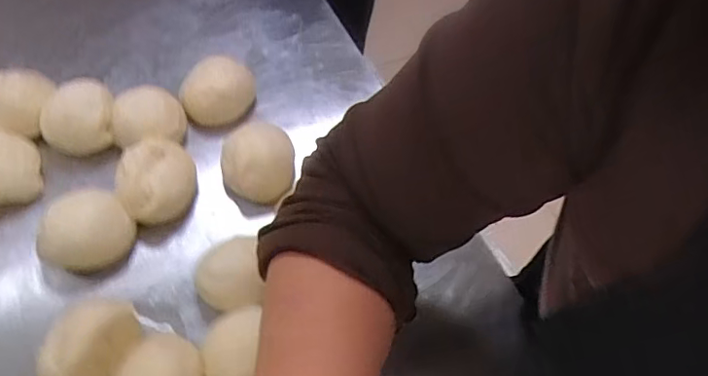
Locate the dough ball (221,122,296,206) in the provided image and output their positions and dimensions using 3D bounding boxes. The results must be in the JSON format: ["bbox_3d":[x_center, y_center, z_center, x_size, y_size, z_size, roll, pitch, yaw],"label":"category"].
[{"bbox_3d":[-0.083,-0.022,0.470,0.060,0.056,0.065,2,57,-3],"label":"dough ball"}]

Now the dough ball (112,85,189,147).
[{"bbox_3d":[-0.182,-0.062,0.484,0.060,0.034,0.048,4,57,-2],"label":"dough ball"}]

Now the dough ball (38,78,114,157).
[{"bbox_3d":[-0.239,-0.059,0.473,0.061,0.040,0.050,-28,63,-20],"label":"dough ball"}]

